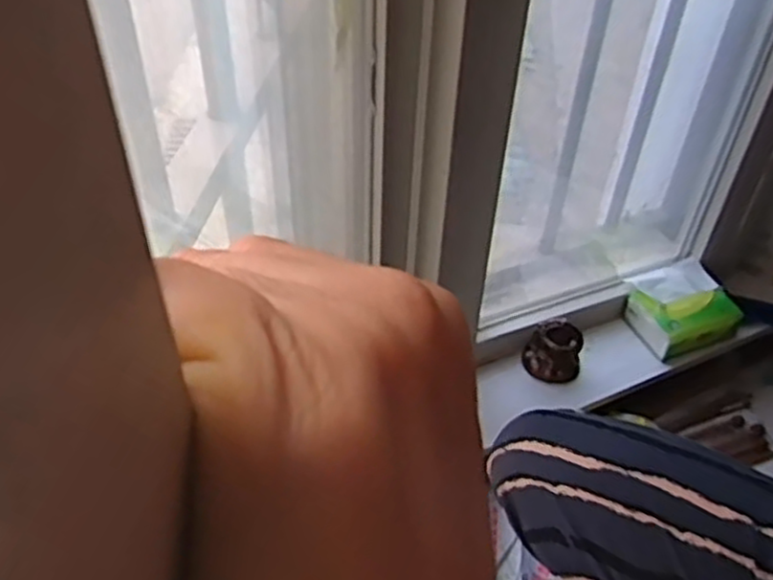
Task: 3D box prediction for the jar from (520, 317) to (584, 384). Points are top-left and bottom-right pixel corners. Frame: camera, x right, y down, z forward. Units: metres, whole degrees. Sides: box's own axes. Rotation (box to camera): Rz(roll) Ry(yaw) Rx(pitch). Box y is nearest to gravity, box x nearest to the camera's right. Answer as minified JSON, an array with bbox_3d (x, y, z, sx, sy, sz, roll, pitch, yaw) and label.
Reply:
[{"bbox_3d":[0.230,0.075,1.025,0.073,0.082,0.069,0,44,0],"label":"jar"}]

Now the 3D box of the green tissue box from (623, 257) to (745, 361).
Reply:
[{"bbox_3d":[0.419,0.022,1.086,0.139,0.057,0.118,-16,46,-16],"label":"green tissue box"}]

